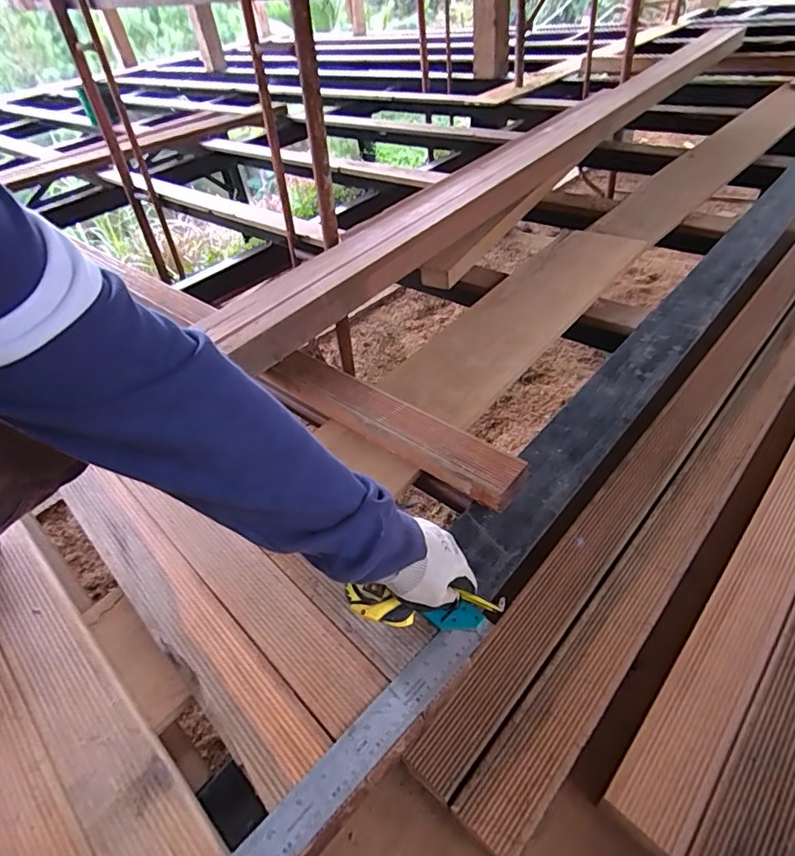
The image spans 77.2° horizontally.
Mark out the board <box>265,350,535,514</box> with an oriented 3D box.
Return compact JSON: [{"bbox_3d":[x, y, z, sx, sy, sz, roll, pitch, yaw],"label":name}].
[{"bbox_3d":[-0.025,-0.013,0.759,0.460,0.042,0.085,27,52,30],"label":"board"}]

